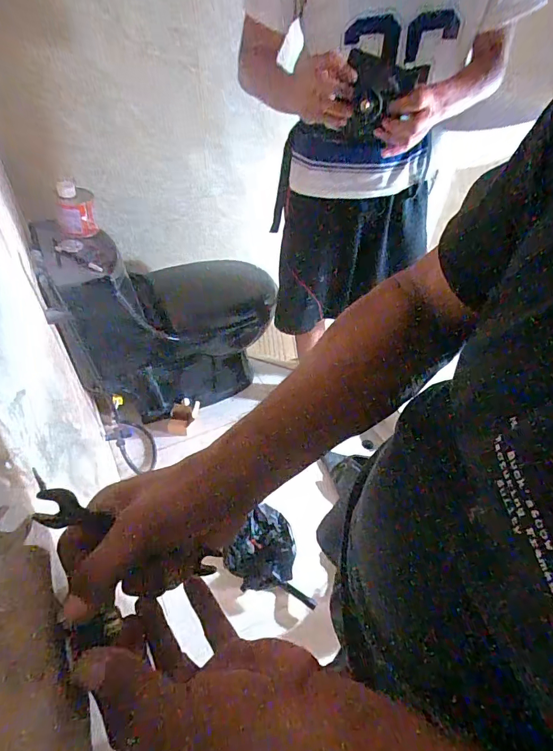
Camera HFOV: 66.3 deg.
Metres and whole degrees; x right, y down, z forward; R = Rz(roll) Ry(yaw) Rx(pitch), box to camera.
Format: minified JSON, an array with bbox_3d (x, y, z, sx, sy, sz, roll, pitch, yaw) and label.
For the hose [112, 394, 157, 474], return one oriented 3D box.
[{"bbox_3d":[-0.466,0.192,1.338,0.052,0.266,0.140,-15,42,13],"label":"hose"}]

